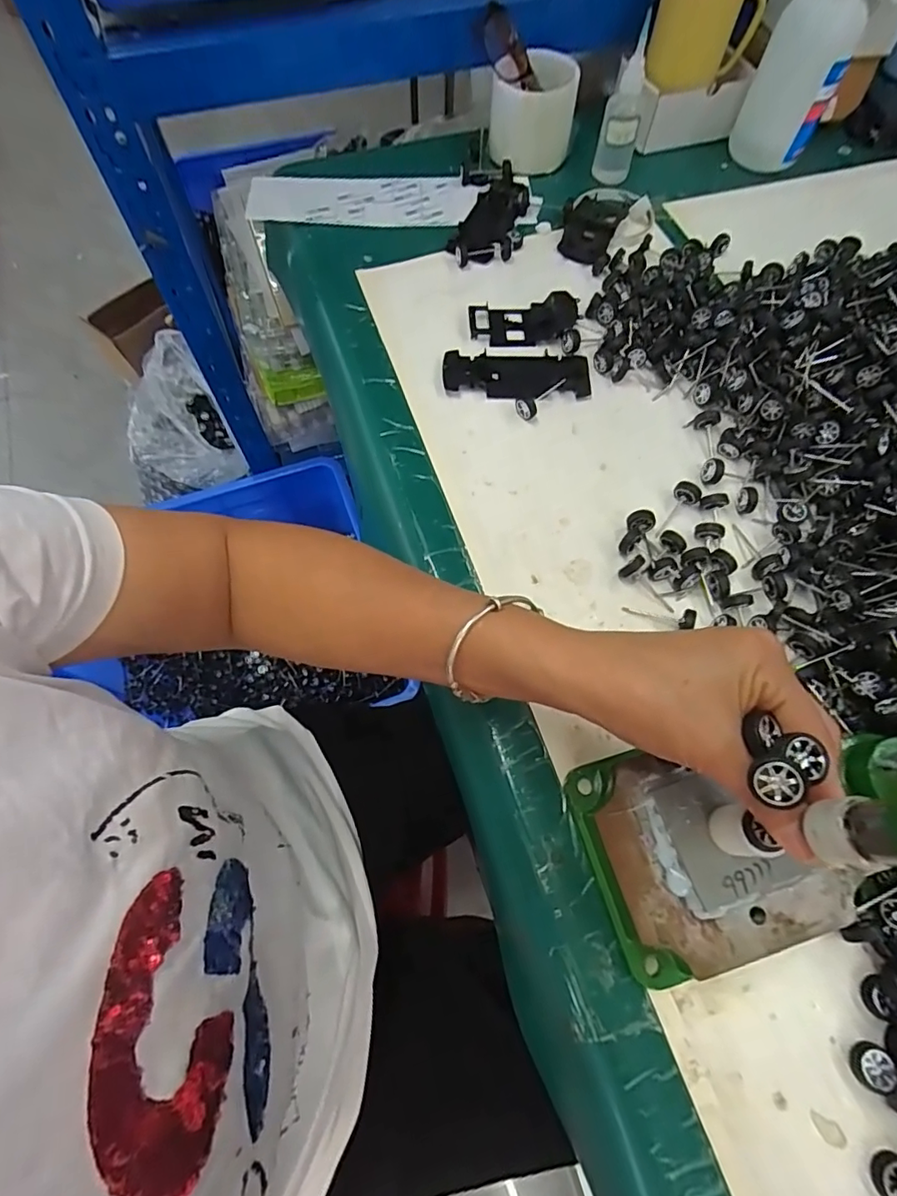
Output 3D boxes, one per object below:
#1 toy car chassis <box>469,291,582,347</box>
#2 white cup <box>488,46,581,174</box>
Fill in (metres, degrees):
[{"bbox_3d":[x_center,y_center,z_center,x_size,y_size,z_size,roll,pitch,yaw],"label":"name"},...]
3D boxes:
[{"bbox_3d":[0.068,-0.251,0.486,0.096,0.014,0.050,-7,67,-4],"label":"toy car chassis"},{"bbox_3d":[0.086,-0.502,0.562,0.085,0.080,0.070,9,67,3],"label":"white cup"}]

